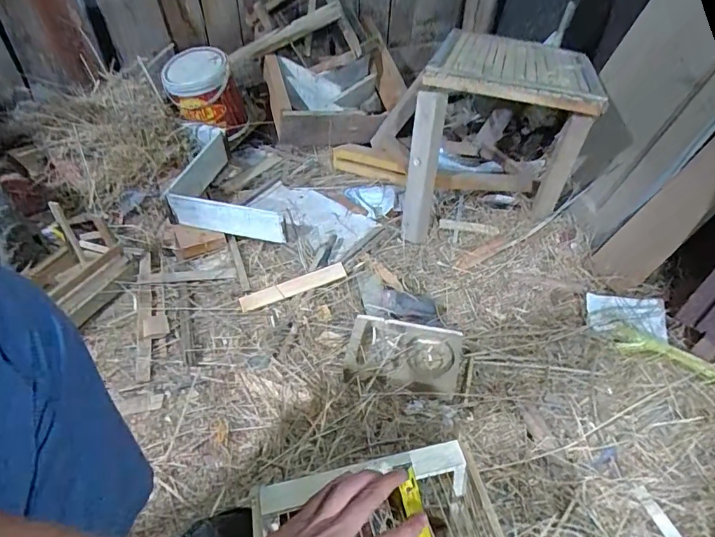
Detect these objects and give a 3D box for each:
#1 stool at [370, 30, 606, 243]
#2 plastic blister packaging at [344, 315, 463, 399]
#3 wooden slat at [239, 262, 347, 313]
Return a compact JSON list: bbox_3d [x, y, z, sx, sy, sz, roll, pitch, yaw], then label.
[{"bbox_3d":[0.326,-0.316,1.077,0.355,0.356,0.436,13,46,14],"label":"stool"},{"bbox_3d":[0.080,0.151,0.813,0.197,0.033,0.136,6,51,7],"label":"plastic blister packaging"},{"bbox_3d":[-0.134,0.039,0.973,0.222,0.007,0.039,-20,61,-3],"label":"wooden slat"}]

